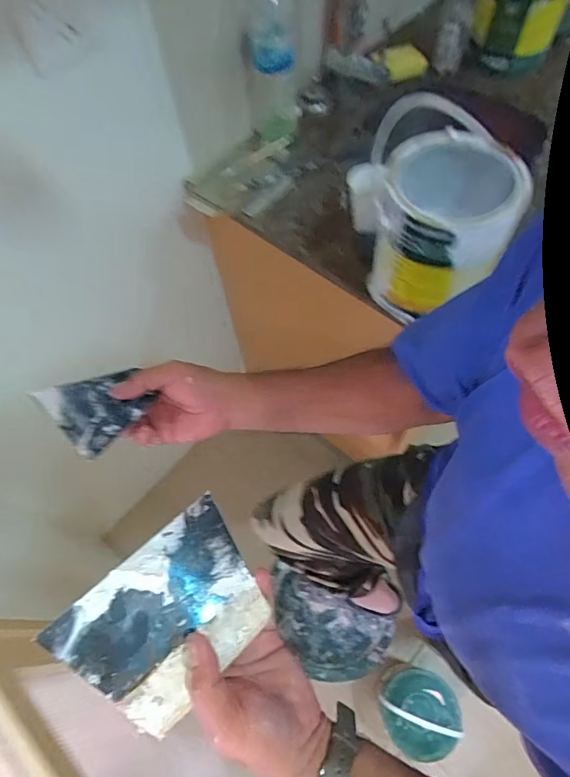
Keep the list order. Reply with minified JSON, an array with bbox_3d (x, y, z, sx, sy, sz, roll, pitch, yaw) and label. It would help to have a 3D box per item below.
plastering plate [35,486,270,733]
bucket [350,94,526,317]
[{"bbox_3d":[-0.078,0.156,0.318,0.100,0.010,0.133,45,63,10],"label":"plastering plate"},{"bbox_3d":[0.206,-0.228,0.639,0.187,0.203,0.192,16,65,11],"label":"bucket"}]

